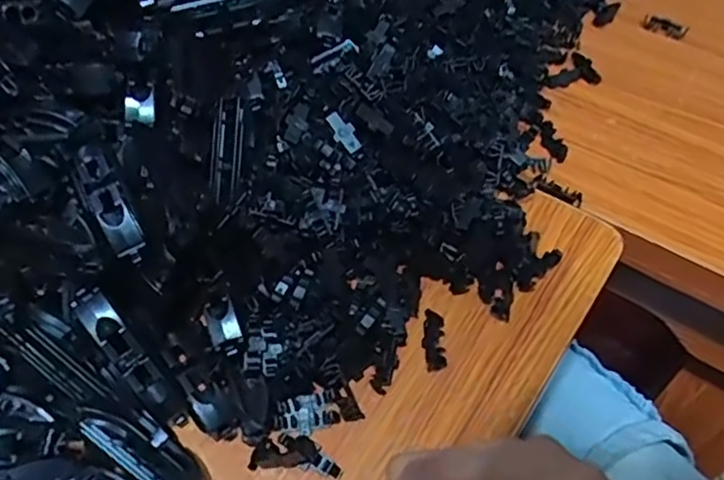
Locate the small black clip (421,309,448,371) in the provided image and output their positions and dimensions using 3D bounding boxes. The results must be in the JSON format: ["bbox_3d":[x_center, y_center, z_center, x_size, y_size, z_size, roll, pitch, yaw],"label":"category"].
[{"bbox_3d":[0.040,0.056,0.373,0.012,0.005,0.036,1,52,0],"label":"small black clip"}]

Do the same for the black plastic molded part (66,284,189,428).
[{"bbox_3d":[-0.112,0.060,0.328,0.018,0.018,0.083,-40,107,-27],"label":"black plastic molded part"}]

